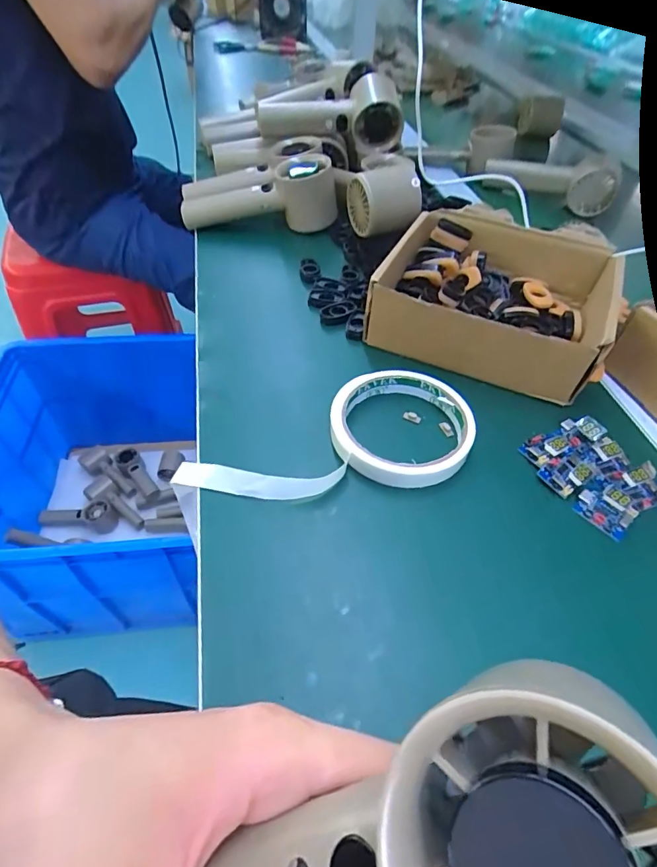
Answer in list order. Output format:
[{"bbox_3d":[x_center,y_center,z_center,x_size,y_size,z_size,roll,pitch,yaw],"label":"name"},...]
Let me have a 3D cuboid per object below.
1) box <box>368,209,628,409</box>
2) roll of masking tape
[{"bbox_3d":[0.134,-0.112,0.373,0.169,0.053,0.154,20,51,15],"label":"box"},{"bbox_3d":[-0.002,0.001,0.298,0.188,0.021,0.085,-5,49,-6],"label":"roll of masking tape"}]

